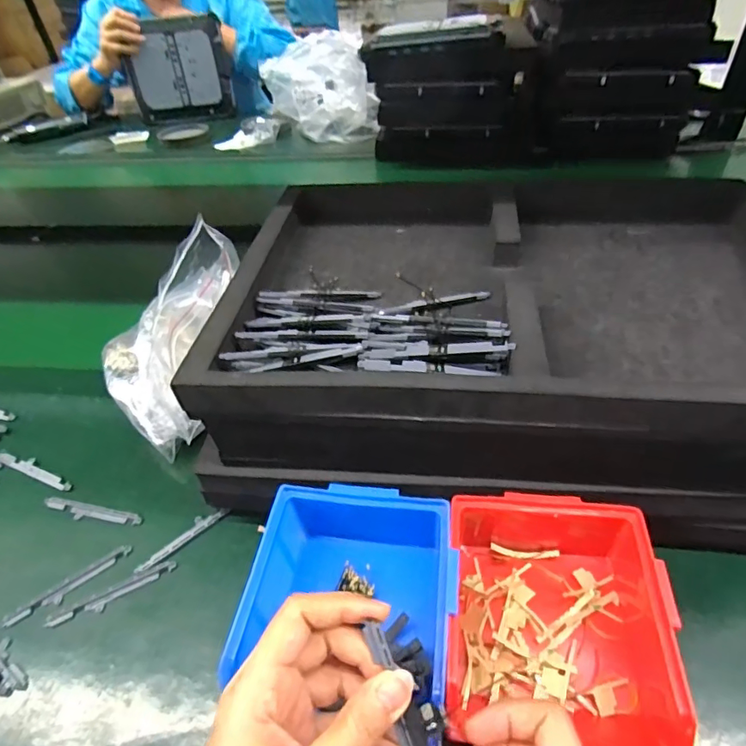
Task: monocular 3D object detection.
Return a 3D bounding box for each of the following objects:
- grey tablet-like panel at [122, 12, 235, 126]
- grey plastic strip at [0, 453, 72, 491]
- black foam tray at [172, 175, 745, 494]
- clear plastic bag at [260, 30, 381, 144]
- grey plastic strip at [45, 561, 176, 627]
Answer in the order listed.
[{"bbox_3d":[-0.468,-0.729,1.174,0.238,0.207,0.034,-10,36,-7],"label":"grey tablet-like panel"},{"bbox_3d":[-0.310,0.088,0.446,0.093,0.004,0.014,15,49,19],"label":"grey plastic strip"},{"bbox_3d":[0.110,-0.061,0.396,0.433,0.079,0.345,2,44,7],"label":"black foam tray"},{"bbox_3d":[-0.102,-0.567,0.987,0.224,0.171,0.130,-8,44,-4],"label":"clear plastic bag"},{"bbox_3d":[-0.195,0.167,0.365,0.091,0.004,0.012,-24,48,-17],"label":"grey plastic strip"}]

